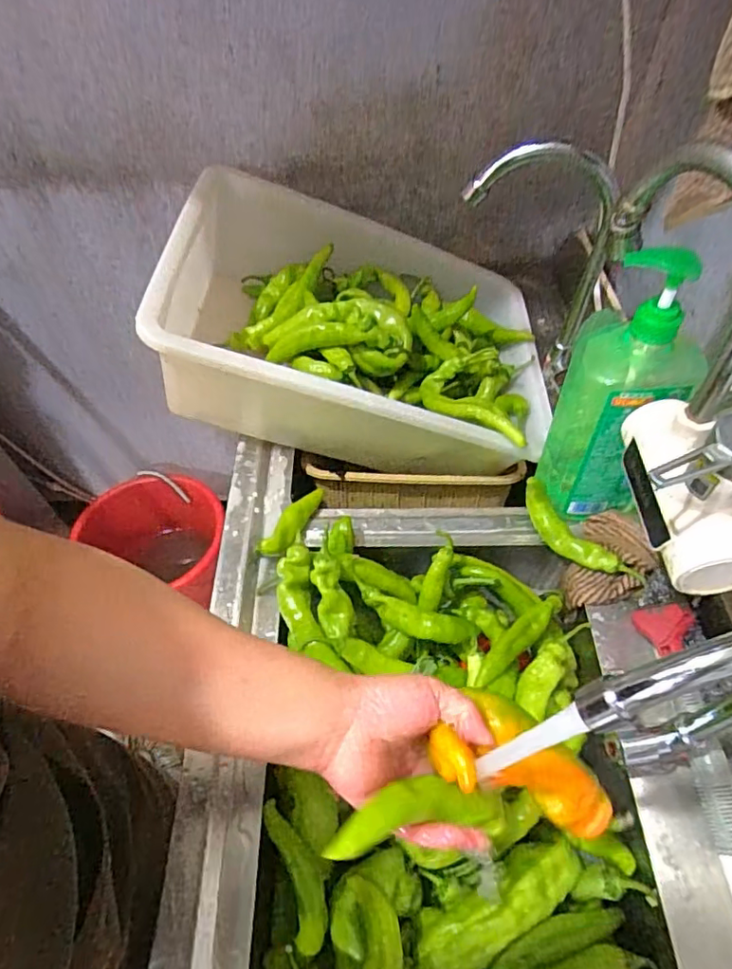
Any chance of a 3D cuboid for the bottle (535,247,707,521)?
[{"bbox_3d":[0.239,-0.080,0.536,0.103,0.275,0.079,12,54,9],"label":"bottle"}]

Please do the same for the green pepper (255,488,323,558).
[{"bbox_3d":[-0.074,0.040,0.612,0.031,0.034,0.100,29,58,21],"label":"green pepper"}]

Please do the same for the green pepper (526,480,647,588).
[{"bbox_3d":[0.218,0.054,0.579,0.026,0.061,0.138,-38,61,-25],"label":"green pepper"}]

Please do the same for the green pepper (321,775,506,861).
[{"bbox_3d":[0.036,0.199,0.343,0.137,0.017,0.033,12,45,-33],"label":"green pepper"}]

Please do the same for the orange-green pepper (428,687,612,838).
[{"bbox_3d":[0.118,0.191,0.377,0.161,0.040,0.063,35,53,-18],"label":"orange-green pepper"}]

